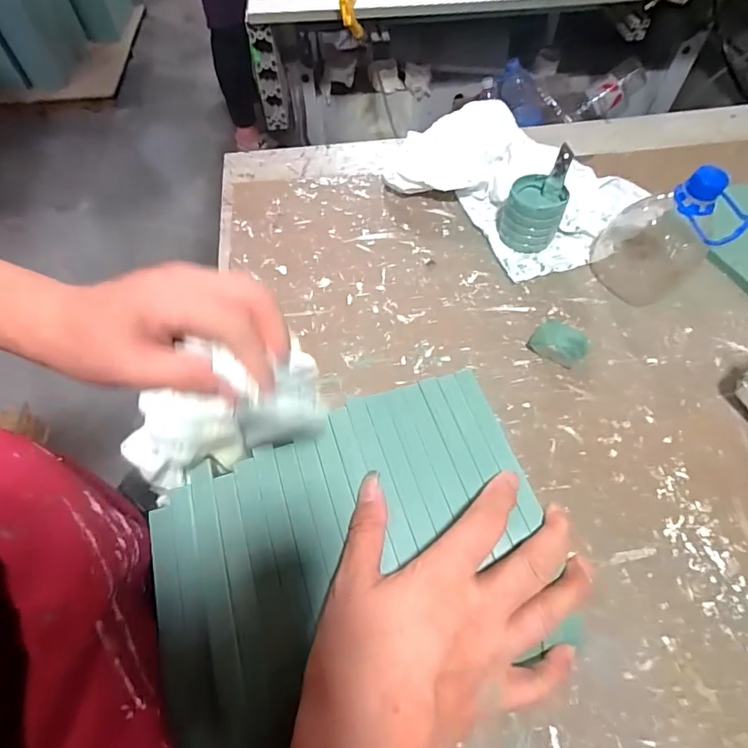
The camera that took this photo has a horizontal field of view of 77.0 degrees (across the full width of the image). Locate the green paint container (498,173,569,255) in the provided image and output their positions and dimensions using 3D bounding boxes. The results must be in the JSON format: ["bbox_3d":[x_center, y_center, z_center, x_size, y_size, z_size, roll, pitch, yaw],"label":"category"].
[{"bbox_3d":[0.185,-0.189,0.556,0.069,0.063,0.060,13,60,9],"label":"green paint container"}]

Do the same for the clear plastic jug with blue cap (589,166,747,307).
[{"bbox_3d":[0.309,-0.155,0.495,0.117,0.134,0.102,29,64,18],"label":"clear plastic jug with blue cap"}]

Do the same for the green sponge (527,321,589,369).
[{"bbox_3d":[0.191,-0.030,0.487,0.053,0.023,0.036,34,65,20],"label":"green sponge"}]

